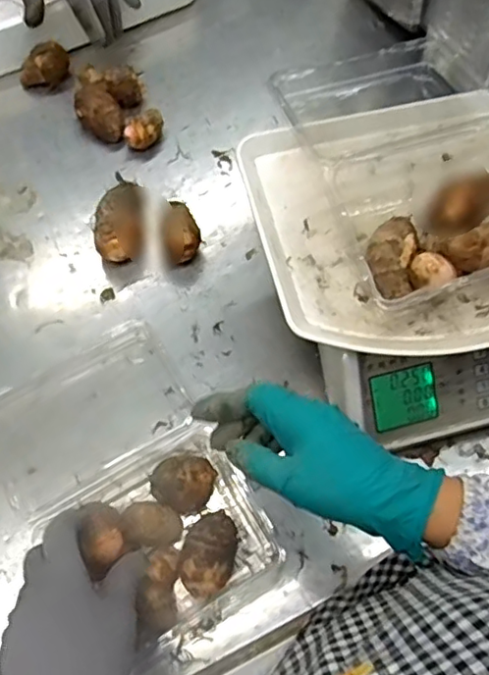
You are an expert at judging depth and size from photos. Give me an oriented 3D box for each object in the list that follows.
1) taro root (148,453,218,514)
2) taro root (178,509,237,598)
[{"bbox_3d":[-0.051,0.123,0.510,0.049,0.047,0.046,1,68,-2],"label":"taro root"},{"bbox_3d":[-0.028,0.176,0.498,0.042,0.045,0.066,15,68,4],"label":"taro root"}]

